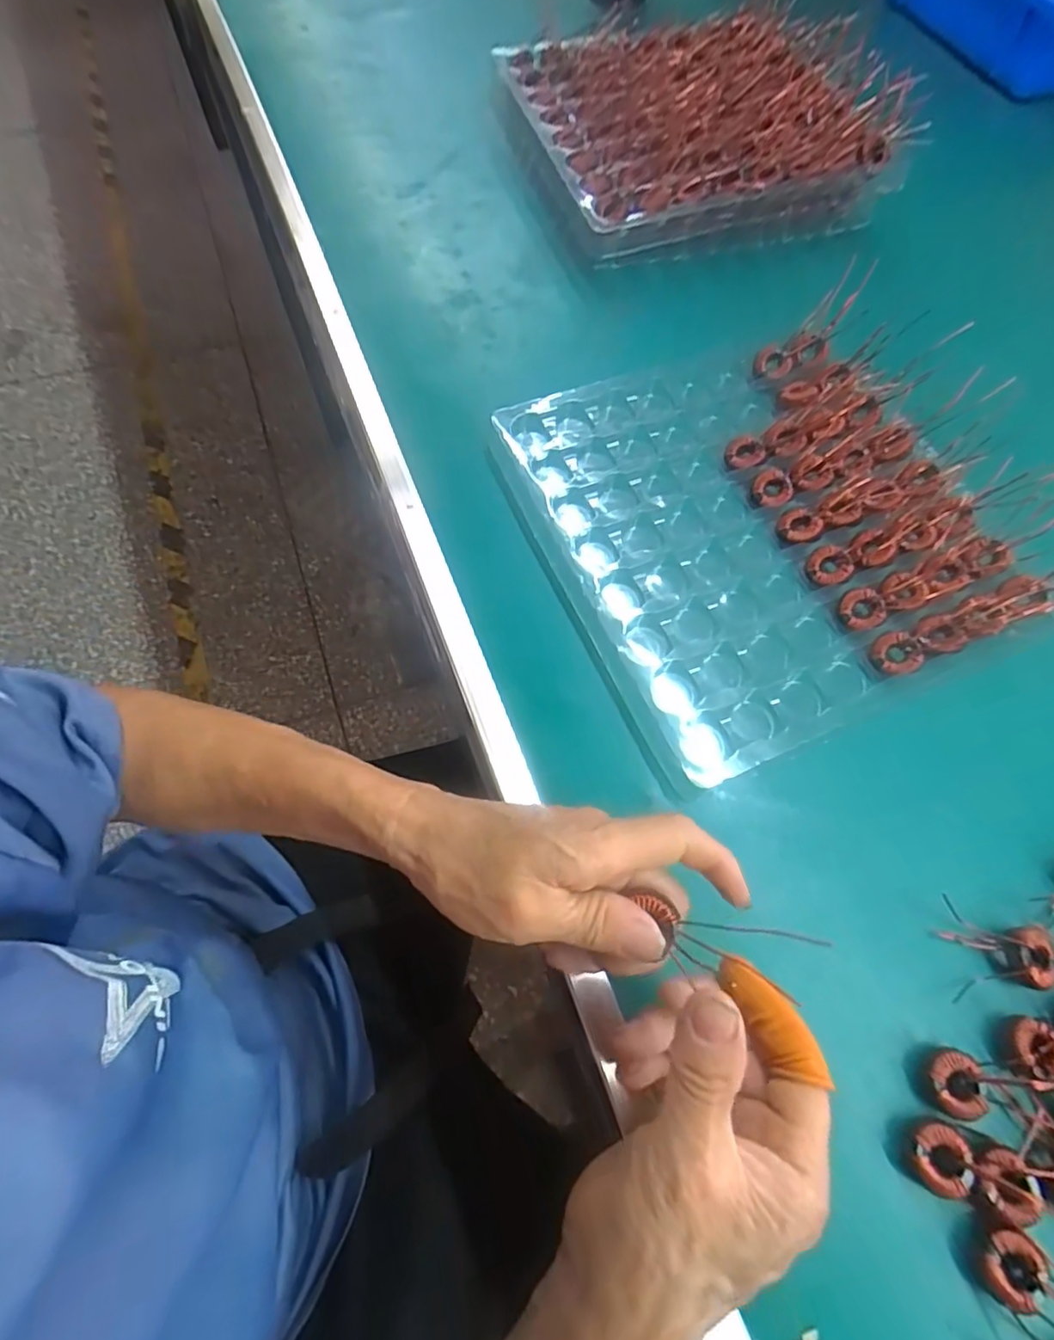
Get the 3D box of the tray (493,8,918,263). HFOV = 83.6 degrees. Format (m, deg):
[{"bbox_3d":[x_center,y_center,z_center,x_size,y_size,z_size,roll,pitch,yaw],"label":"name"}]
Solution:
[{"bbox_3d":[0.155,-0.523,0.560,0.306,0.060,0.297,-13,68,-9],"label":"tray"}]

